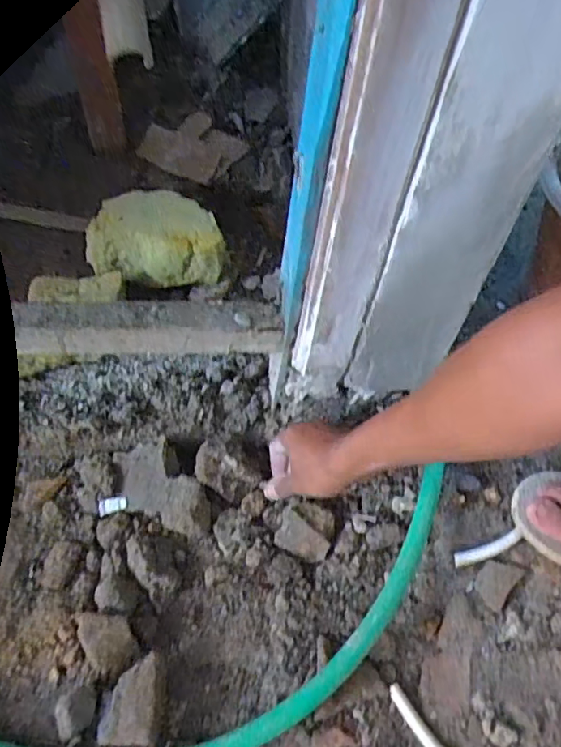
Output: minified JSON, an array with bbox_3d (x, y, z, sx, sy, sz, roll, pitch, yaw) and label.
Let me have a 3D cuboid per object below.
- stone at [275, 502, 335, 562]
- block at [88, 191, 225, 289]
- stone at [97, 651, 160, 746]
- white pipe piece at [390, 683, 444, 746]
[{"bbox_3d":[0.026,0.155,0.537,0.053,0.025,0.049,2,54,-3],"label":"stone"},{"bbox_3d":[-0.166,-0.188,0.728,0.174,0.068,0.113,2,52,-5],"label":"block"},{"bbox_3d":[-0.122,0.272,0.449,0.048,0.023,0.063,5,54,-1],"label":"stone"},{"bbox_3d":[0.115,0.294,0.452,0.012,0.007,0.066,-27,61,-22],"label":"white pipe piece"}]

